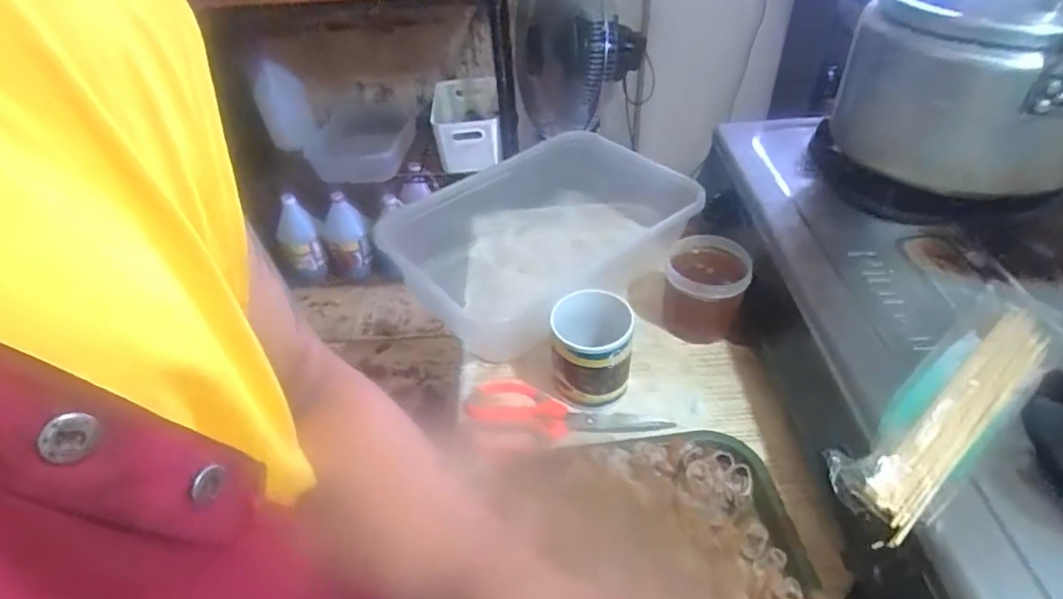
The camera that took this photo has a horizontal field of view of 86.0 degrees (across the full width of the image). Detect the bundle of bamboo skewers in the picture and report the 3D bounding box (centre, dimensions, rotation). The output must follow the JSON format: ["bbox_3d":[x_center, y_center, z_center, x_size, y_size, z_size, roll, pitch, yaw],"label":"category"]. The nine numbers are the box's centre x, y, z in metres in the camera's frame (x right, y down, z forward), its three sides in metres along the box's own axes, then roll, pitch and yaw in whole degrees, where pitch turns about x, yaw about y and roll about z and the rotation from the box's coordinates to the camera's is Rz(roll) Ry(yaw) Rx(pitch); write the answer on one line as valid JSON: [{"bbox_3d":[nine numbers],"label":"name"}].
[{"bbox_3d":[0.298,0.071,0.404,0.240,0.029,0.058,-29,48,-24],"label":"bundle of bamboo skewers"}]

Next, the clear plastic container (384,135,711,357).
[{"bbox_3d":[0.004,-0.085,0.736,0.370,0.105,0.269,-27,47,-23],"label":"clear plastic container"}]

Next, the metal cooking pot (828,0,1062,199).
[{"bbox_3d":[0.435,-0.217,0.576,0.211,0.209,0.231,21,49,25],"label":"metal cooking pot"}]

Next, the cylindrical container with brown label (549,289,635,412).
[{"bbox_3d":[0.060,0.055,0.573,0.075,0.105,0.075,-2,43,2],"label":"cylindrical container with brown label"}]

